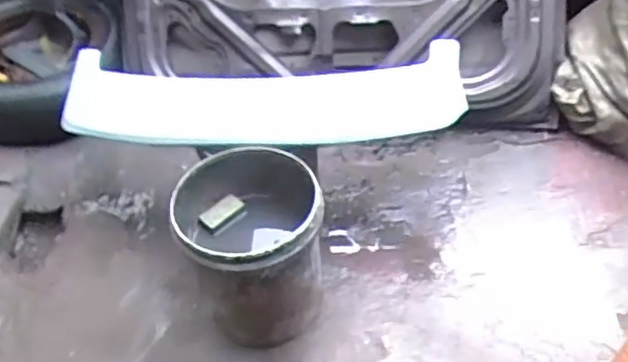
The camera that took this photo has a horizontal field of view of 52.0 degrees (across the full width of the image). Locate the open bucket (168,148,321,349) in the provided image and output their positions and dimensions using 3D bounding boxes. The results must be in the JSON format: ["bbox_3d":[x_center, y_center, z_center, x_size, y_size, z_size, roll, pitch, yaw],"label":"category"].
[{"bbox_3d":[-0.133,0.149,1.441,0.301,0.360,0.310,-3,49,3],"label":"open bucket"}]

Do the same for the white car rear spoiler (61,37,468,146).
[{"bbox_3d":[-0.139,-0.202,1.570,0.986,0.119,0.287,2,49,7],"label":"white car rear spoiler"}]

